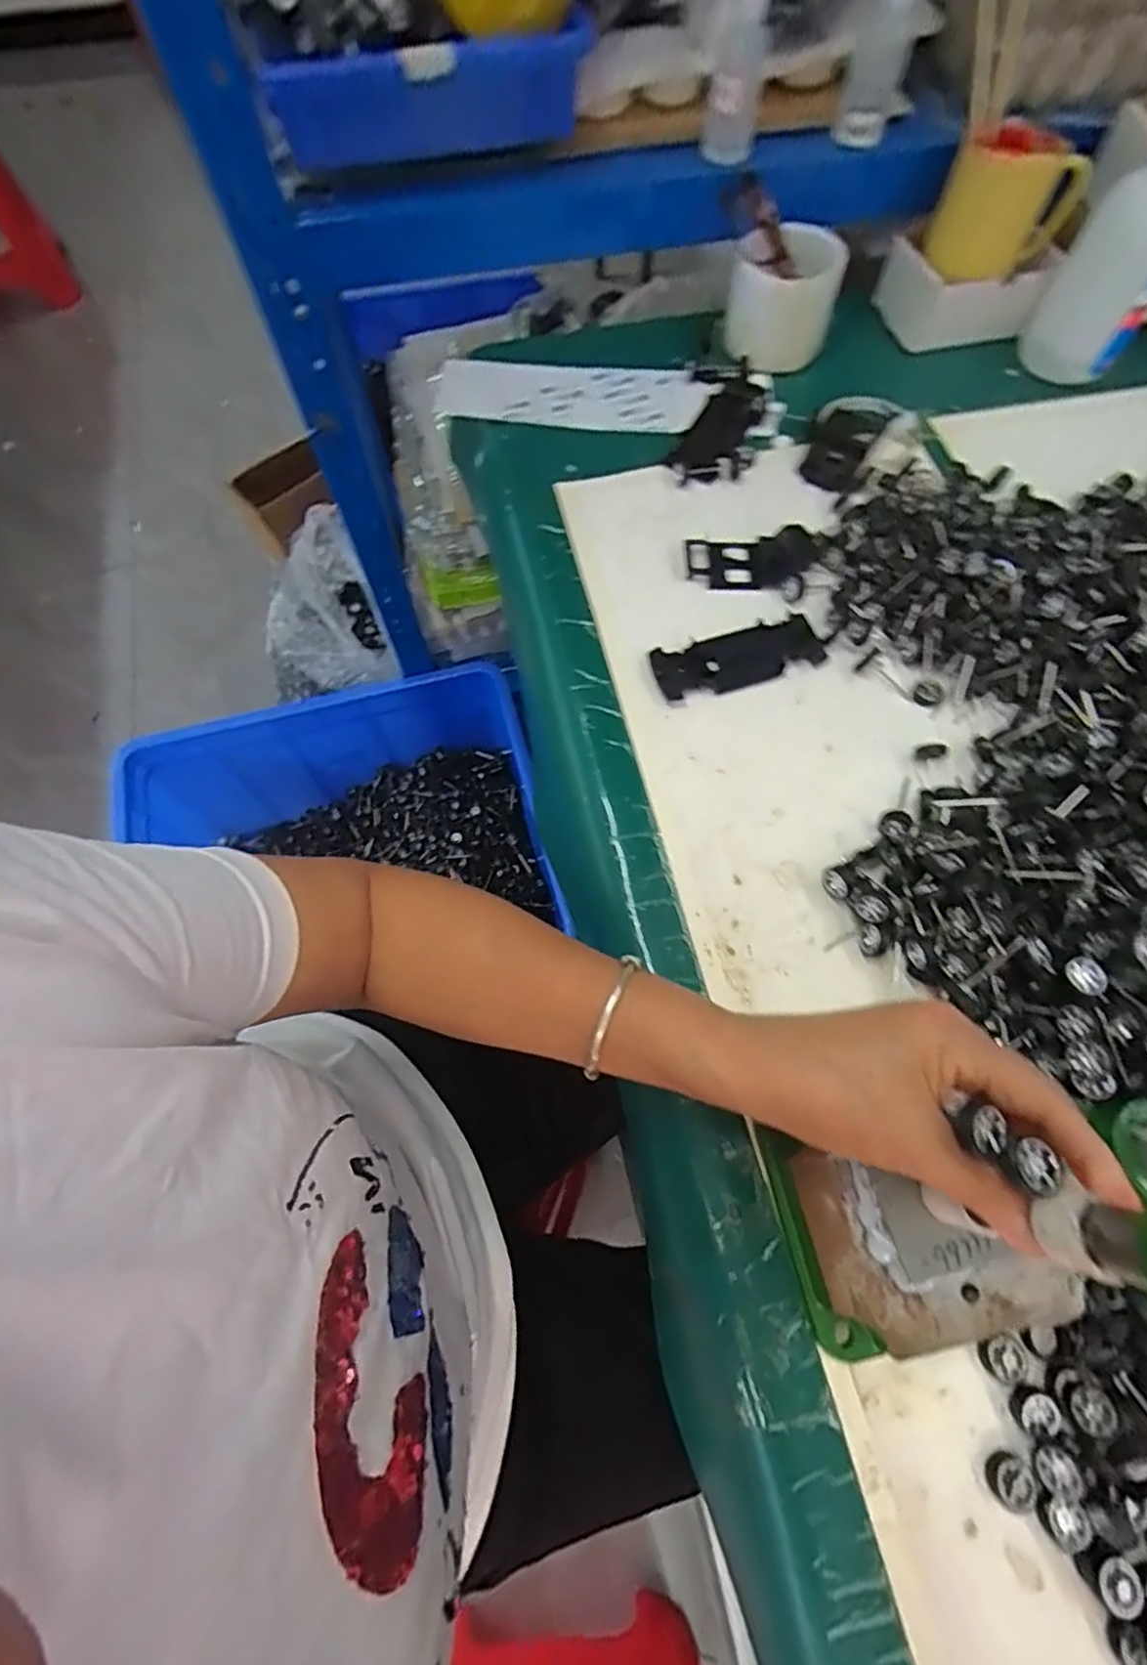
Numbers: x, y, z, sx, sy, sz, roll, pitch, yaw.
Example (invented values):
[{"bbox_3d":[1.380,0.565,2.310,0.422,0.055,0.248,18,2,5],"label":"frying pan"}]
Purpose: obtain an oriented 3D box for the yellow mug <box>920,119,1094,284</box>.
[{"bbox_3d":[0.370,-0.542,0.556,0.106,0.076,0.070,-26,70,-10],"label":"yellow mug"}]

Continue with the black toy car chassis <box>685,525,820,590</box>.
[{"bbox_3d":[0.138,-0.210,0.497,0.099,0.012,0.049,-3,67,-1],"label":"black toy car chassis"}]

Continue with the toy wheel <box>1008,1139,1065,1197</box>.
[{"bbox_3d":[0.167,0.121,0.233,0.015,0.006,0.019,-5,67,-1],"label":"toy wheel"}]

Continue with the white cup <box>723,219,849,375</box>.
[{"bbox_3d":[0.186,-0.474,0.572,0.092,0.085,0.082,10,68,4],"label":"white cup"}]

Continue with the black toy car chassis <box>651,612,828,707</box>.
[{"bbox_3d":[0.119,-0.127,0.466,0.124,0.011,0.047,-18,68,-7],"label":"black toy car chassis"}]

